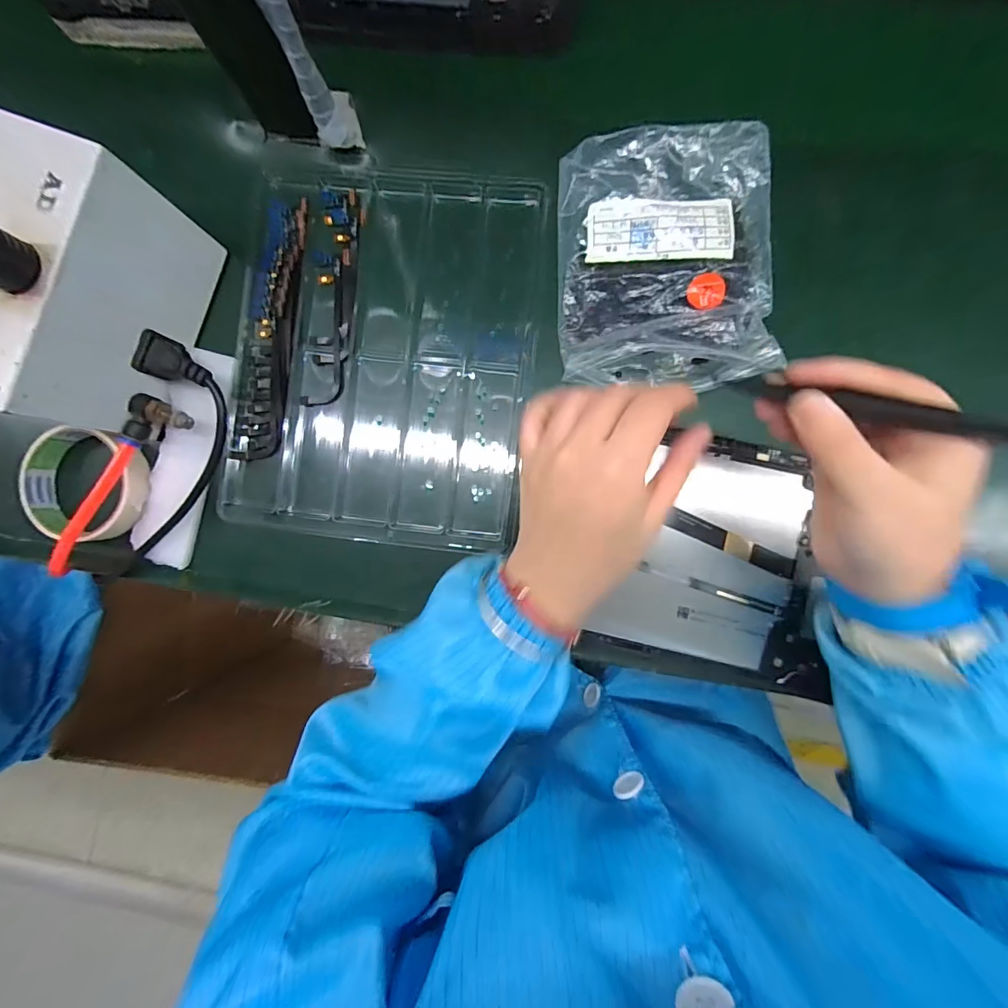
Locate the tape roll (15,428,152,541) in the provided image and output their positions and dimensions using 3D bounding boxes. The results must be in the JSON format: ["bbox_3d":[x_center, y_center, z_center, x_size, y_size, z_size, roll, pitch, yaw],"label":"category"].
[{"bbox_3d":[-0.312,-0.014,0.337,0.086,0.021,0.080,0,94,4],"label":"tape roll"}]

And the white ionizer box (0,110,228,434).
[{"bbox_3d":[-0.292,-0.141,0.290,0.120,0.112,0.158,22,93,1],"label":"white ionizer box"}]

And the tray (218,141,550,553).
[{"bbox_3d":[-0.087,-0.110,0.328,0.211,0.023,0.266,7,95,3],"label":"tray"}]

